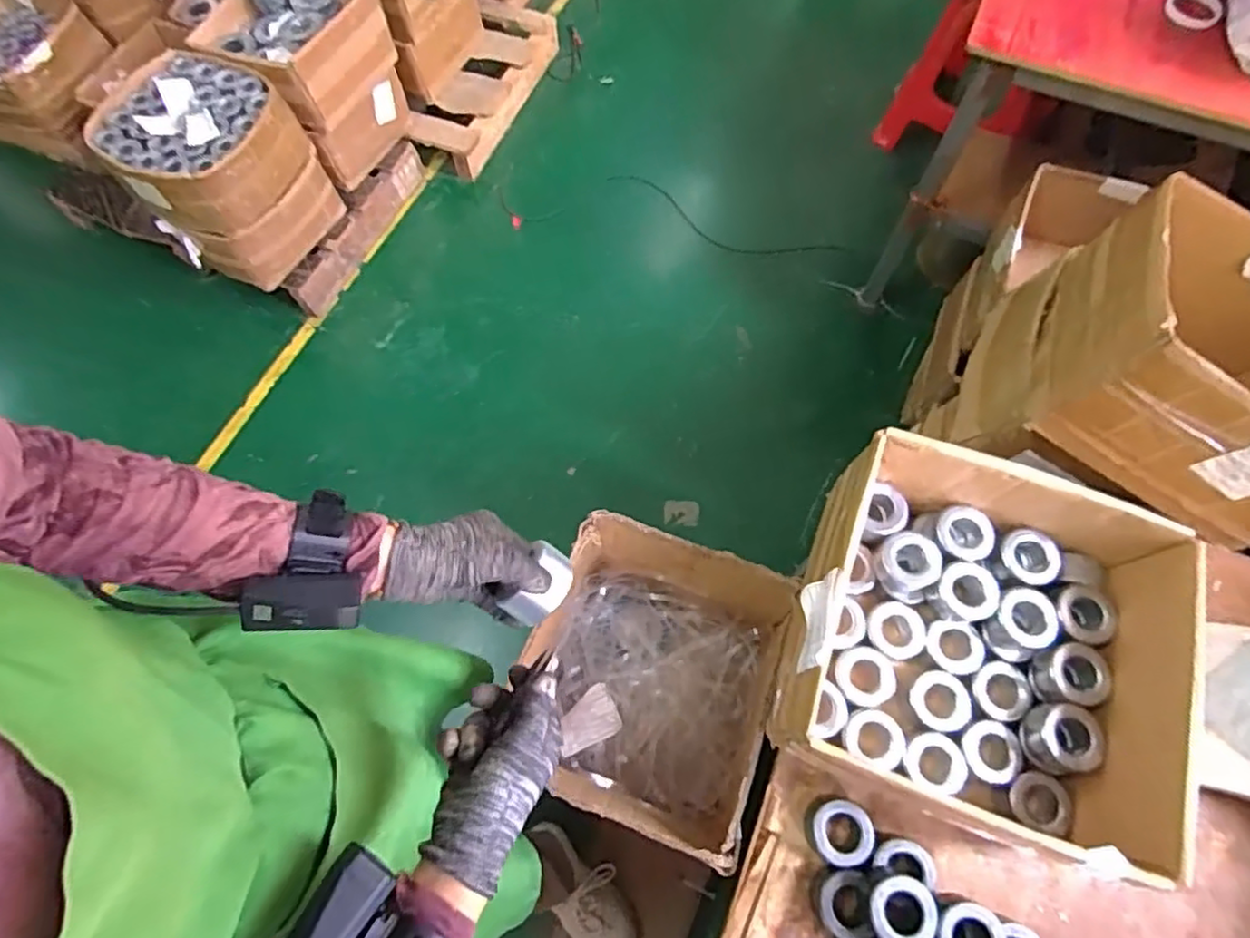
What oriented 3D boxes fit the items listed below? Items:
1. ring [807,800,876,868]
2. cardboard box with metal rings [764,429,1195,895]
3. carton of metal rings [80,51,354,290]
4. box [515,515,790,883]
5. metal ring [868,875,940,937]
[{"bbox_3d":[0.222,0.372,0.667,0.060,0.026,0.058,0,67,0],"label":"ring"},{"bbox_3d":[0.354,0.177,0.656,0.346,0.162,0.315,20,69,8],"label":"cardboard box with metal rings"},{"bbox_3d":[-0.955,-0.692,1.531,0.370,0.328,0.355,27,70,11],"label":"carton of metal rings"},{"bbox_3d":[0.027,0.279,0.858,0.309,0.243,0.318,20,69,9],"label":"box"},{"bbox_3d":[0.258,0.415,0.610,0.058,0.039,0.059,0,67,0],"label":"metal ring"}]

